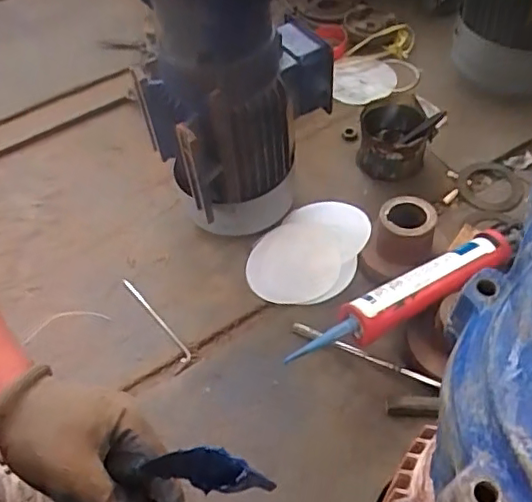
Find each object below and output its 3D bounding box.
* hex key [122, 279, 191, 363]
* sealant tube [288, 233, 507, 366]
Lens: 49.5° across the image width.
[{"bbox_3d":[-0.149,0.088,0.764,0.017,0.004,0.156,-37,62,-19],"label":"hex key"},{"bbox_3d":[0.162,0.062,0.687,0.308,0.058,0.061,-28,56,-18],"label":"sealant tube"}]

